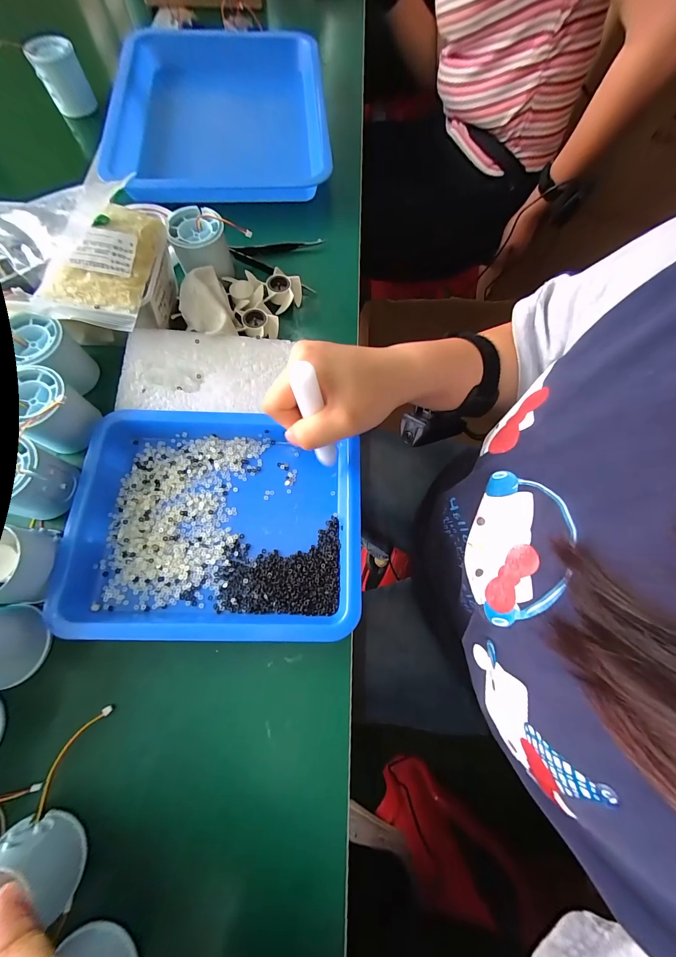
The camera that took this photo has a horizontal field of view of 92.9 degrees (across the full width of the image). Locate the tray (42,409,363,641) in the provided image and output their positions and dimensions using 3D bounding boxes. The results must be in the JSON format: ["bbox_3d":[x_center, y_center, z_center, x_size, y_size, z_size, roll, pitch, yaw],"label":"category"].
[{"bbox_3d":[-0.094,0.032,0.257,0.221,0.025,0.171,1,71,-1],"label":"tray"}]

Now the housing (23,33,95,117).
[{"bbox_3d":[-0.363,-0.529,0.425,0.056,0.053,0.048,-29,74,-11],"label":"housing"}]

